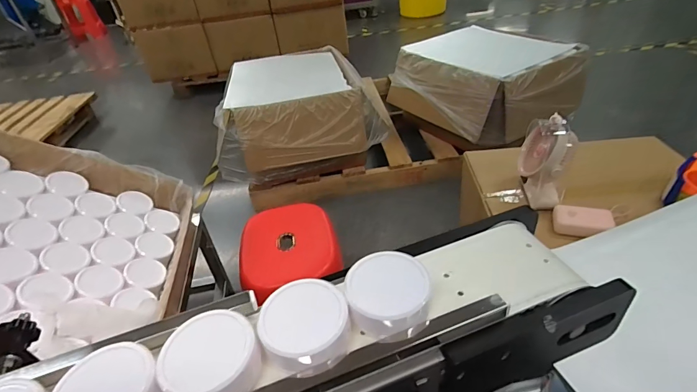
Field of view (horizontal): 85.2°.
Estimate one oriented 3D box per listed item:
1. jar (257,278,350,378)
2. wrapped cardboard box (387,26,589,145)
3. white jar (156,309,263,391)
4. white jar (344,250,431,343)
[{"bbox_3d":[-0.038,0.112,0.326,0.074,0.035,0.073,-5,37,4],"label":"jar"},{"bbox_3d":[0.536,-0.470,1.528,0.509,0.232,0.595,-25,40,-22],"label":"wrapped cardboard box"},{"bbox_3d":[-0.112,0.136,0.312,0.068,0.036,0.072,-5,37,4],"label":"white jar"},{"bbox_3d":[0.036,0.090,0.347,0.071,0.042,0.073,-5,37,4],"label":"white jar"}]

